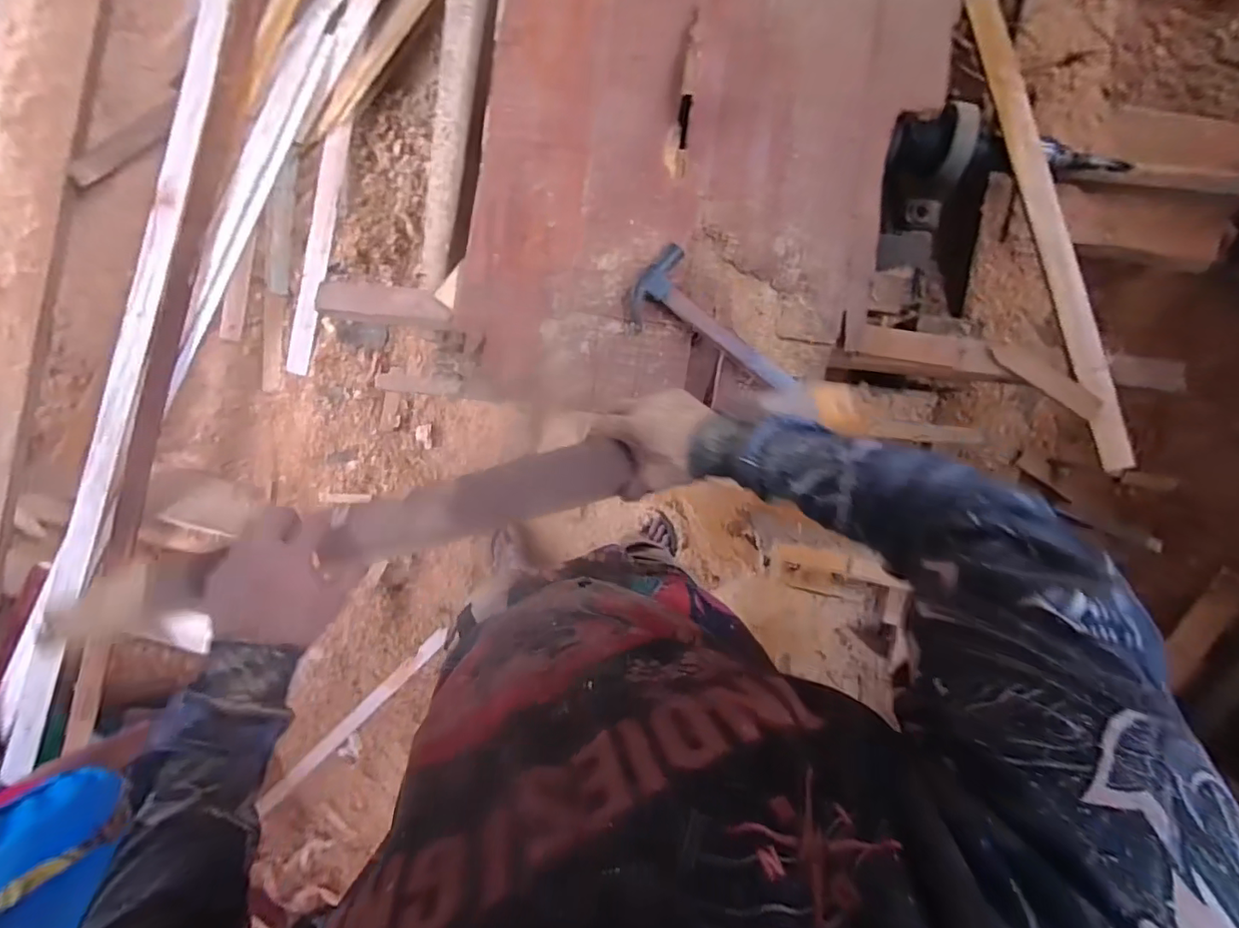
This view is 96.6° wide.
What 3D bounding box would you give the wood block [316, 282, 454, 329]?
[{"bbox_3d":[-0.355,-0.245,0.845,0.207,0.028,0.055,7,90,2],"label":"wood block"}]

